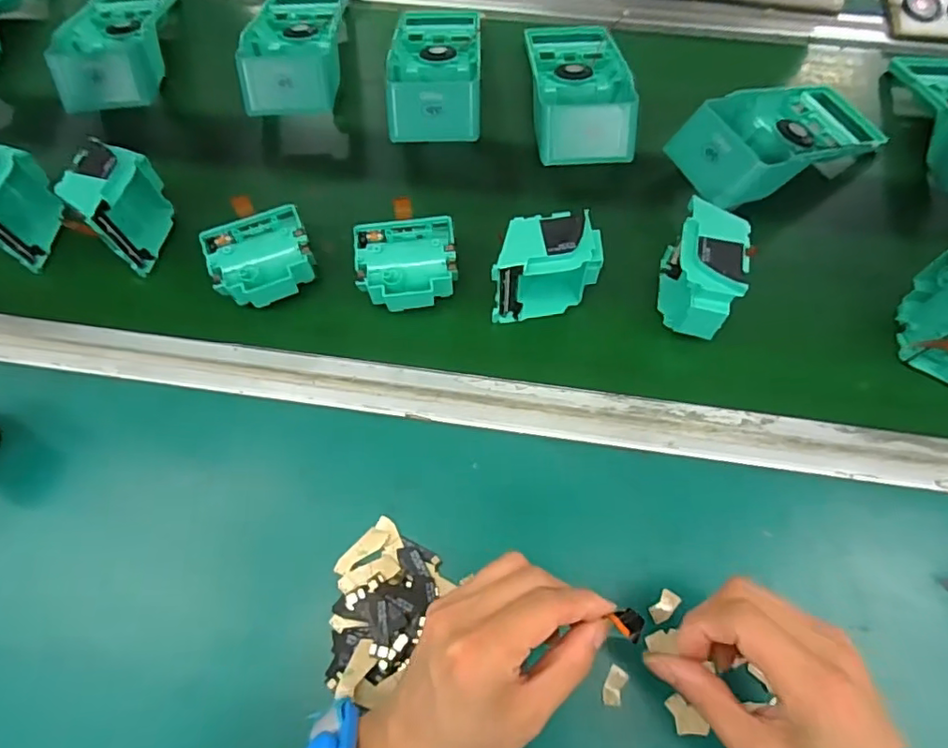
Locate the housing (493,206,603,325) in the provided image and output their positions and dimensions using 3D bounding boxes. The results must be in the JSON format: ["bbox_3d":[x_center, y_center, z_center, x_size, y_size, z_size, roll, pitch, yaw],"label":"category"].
[{"bbox_3d":[0.052,-0.074,0.418,0.078,0.081,0.045,-3,66,0],"label":"housing"}]

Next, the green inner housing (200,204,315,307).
[{"bbox_3d":[-0.163,-0.083,0.443,0.079,0.041,0.067,-19,67,-7],"label":"green inner housing"}]

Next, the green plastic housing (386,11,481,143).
[{"bbox_3d":[-0.035,-0.289,0.528,0.089,0.050,0.189,0,66,2],"label":"green plastic housing"}]

